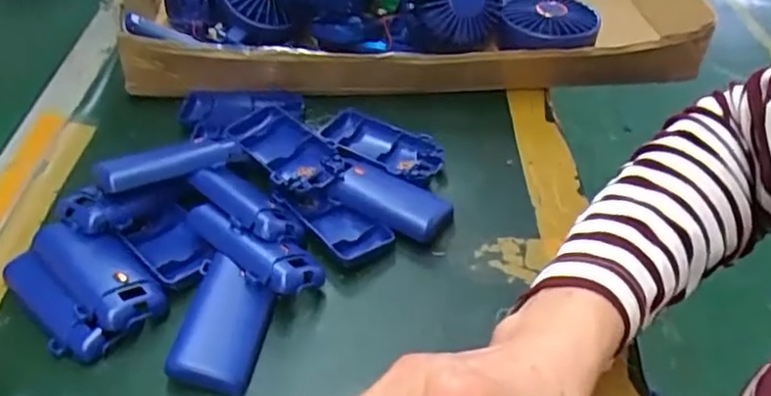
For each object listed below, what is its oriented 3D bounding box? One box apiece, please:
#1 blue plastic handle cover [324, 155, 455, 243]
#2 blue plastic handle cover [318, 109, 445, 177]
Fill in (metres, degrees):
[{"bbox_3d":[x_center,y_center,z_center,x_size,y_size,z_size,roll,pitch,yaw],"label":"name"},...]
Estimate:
[{"bbox_3d":[0.003,0.002,0.426,0.086,0.017,0.040,22,47,21],"label":"blue plastic handle cover"},{"bbox_3d":[-0.003,-0.037,0.471,0.095,0.016,0.046,20,46,19],"label":"blue plastic handle cover"}]

